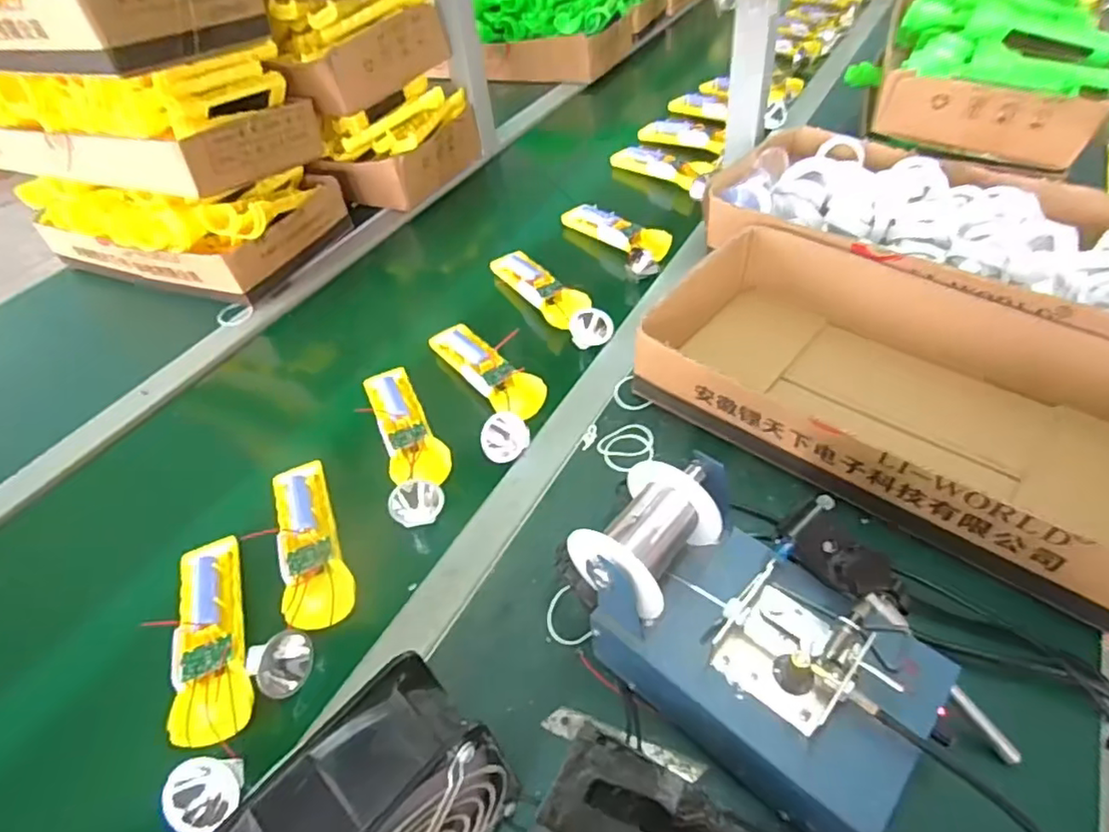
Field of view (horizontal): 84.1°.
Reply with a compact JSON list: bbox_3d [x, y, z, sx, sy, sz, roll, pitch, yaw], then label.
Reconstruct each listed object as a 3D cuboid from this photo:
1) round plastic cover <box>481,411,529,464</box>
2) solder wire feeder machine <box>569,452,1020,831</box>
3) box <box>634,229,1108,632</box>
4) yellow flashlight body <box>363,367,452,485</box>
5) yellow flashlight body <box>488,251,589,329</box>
[{"bbox_3d":[-0.045,0.018,0.561,0.043,0.046,0.014,4,20,-1],"label":"round plastic cover"},{"bbox_3d":[0.137,0.129,0.364,0.232,0.125,0.146,31,57,31],"label":"solder wire feeder machine"},{"bbox_3d":[0.300,-0.018,0.514,0.411,0.088,0.226,27,56,29],"label":"box"},{"bbox_3d":[-0.140,0.008,0.582,0.052,0.023,0.157,-20,48,-11],"label":"yellow flashlight body"},{"bbox_3d":[-0.014,-0.152,0.718,0.053,0.023,0.172,-26,49,-16],"label":"yellow flashlight body"}]

